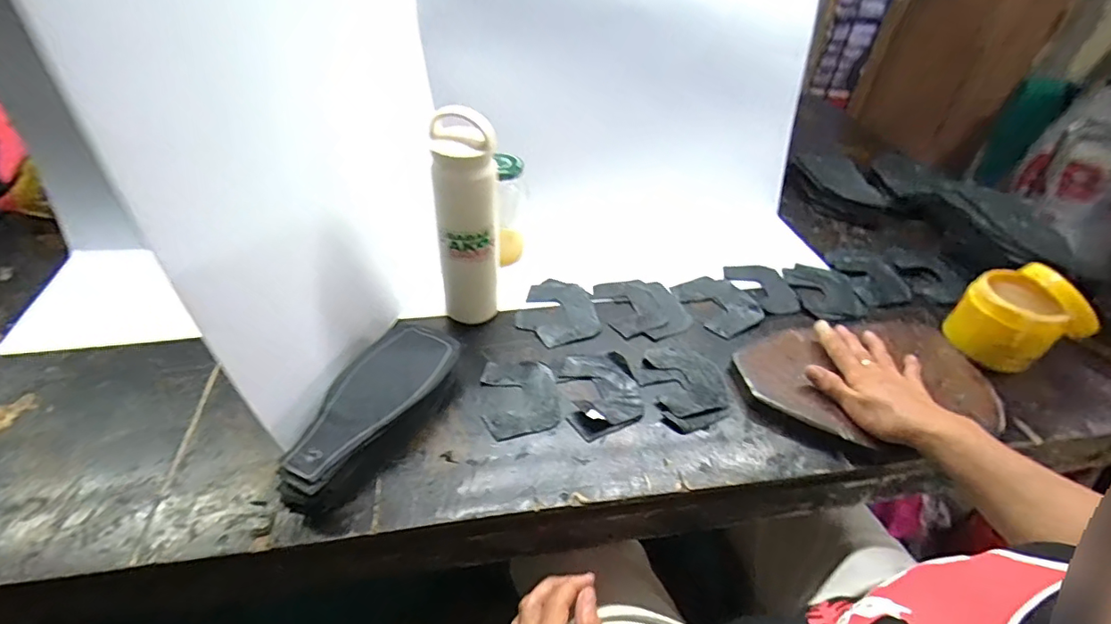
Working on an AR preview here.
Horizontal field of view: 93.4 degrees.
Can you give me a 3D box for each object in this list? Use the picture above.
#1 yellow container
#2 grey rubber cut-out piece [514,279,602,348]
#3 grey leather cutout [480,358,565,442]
[{"bbox_3d":[0.538,0.004,0.614,0.113,0.093,0.086,-1,42,-6],"label":"yellow container"},{"bbox_3d":[0.001,-0.004,0.655,0.099,0.008,0.115,-5,42,-10],"label":"grey rubber cut-out piece"},{"bbox_3d":[-0.036,0.088,0.551,0.078,0.004,0.094,-3,42,-8],"label":"grey leather cutout"}]

